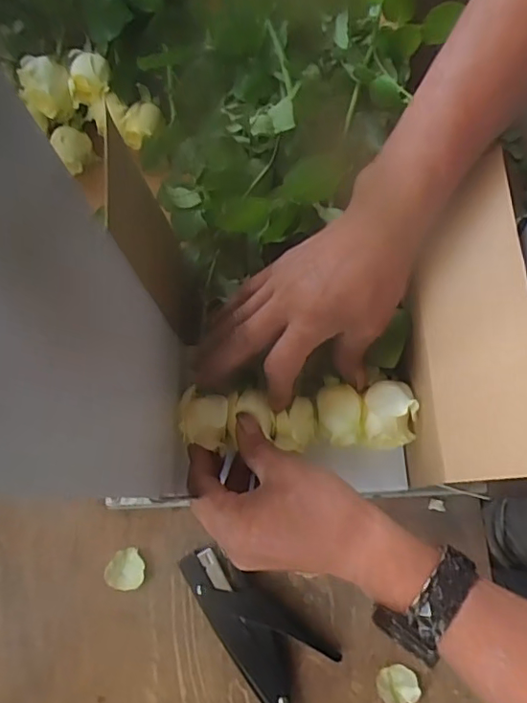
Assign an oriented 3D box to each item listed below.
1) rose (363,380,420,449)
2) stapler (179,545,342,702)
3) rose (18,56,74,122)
[{"bbox_3d":[0.091,0.044,0.391,0.034,0.038,0.047,-5,74,-1],"label":"rose"},{"bbox_3d":[-0.016,0.235,0.468,0.145,0.029,0.067,42,77,11],"label":"stapler"},{"bbox_3d":[-0.218,-0.269,0.553,0.044,0.056,0.051,-19,74,-6],"label":"rose"}]

